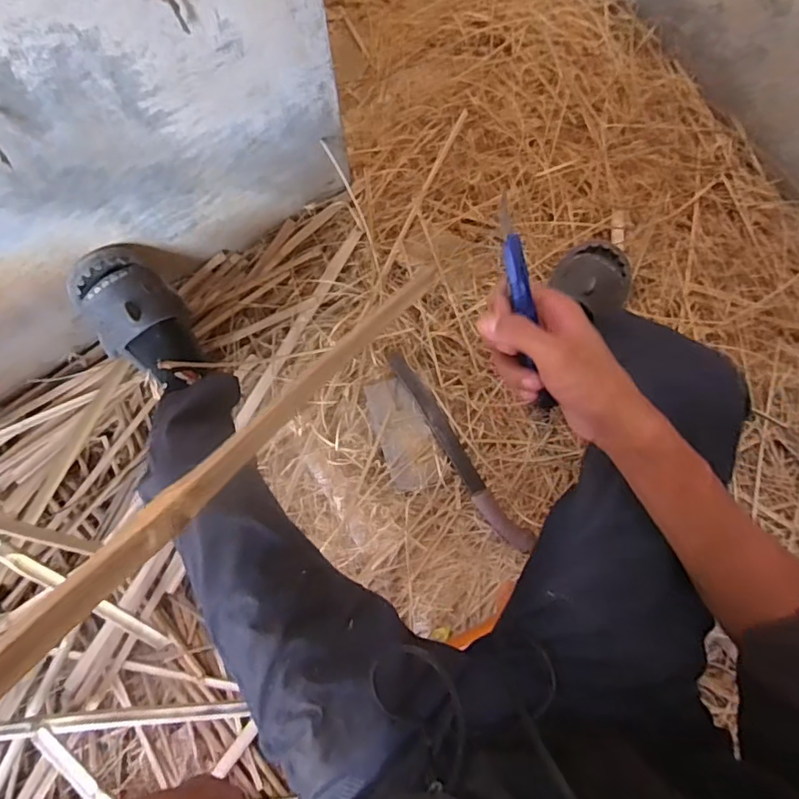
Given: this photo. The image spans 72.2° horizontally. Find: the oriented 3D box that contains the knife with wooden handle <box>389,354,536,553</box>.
[{"bbox_3d":[0.098,0.094,0.960,0.051,0.026,0.404,-35,80,-8],"label":"knife with wooden handle"}]

